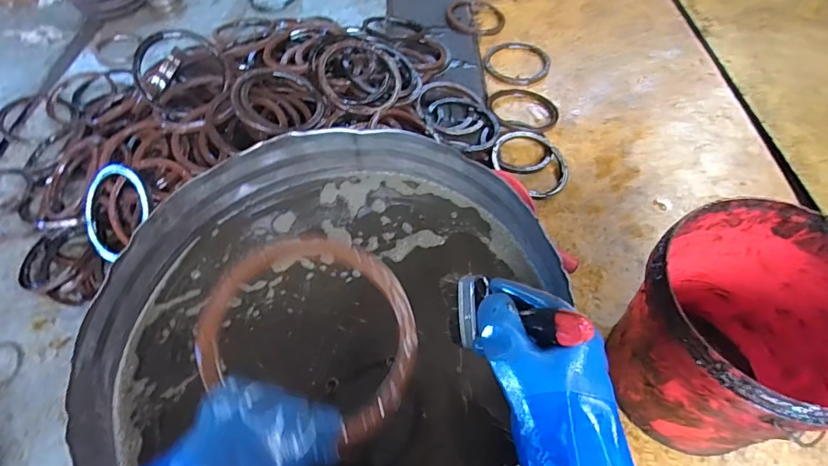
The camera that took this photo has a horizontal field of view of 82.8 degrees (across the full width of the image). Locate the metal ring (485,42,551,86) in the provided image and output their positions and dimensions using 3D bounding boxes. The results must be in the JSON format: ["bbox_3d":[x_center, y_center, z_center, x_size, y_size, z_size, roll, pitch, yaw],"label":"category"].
[{"bbox_3d":[0.300,-0.497,1.361,0.184,0.018,0.193,-1,53,2],"label":"metal ring"}]

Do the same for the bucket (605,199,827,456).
[{"bbox_3d":[0.467,0.148,0.683,0.279,0.267,0.293,-1,53,2],"label":"bucket"}]

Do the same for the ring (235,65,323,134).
[{"bbox_3d":[-0.287,-0.282,1.003,0.183,0.032,0.159,4,70,-22],"label":"ring"}]

